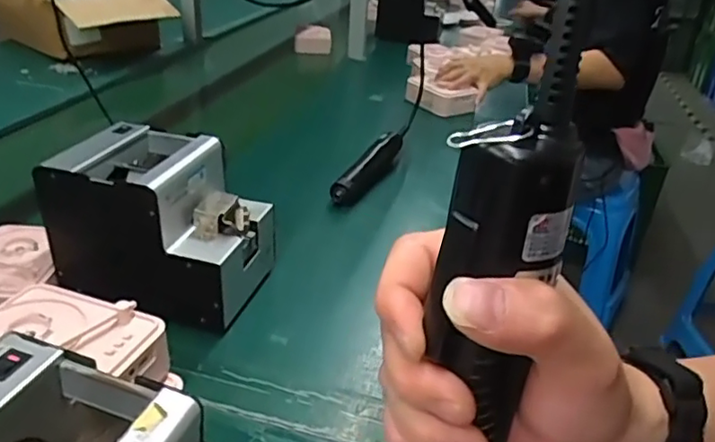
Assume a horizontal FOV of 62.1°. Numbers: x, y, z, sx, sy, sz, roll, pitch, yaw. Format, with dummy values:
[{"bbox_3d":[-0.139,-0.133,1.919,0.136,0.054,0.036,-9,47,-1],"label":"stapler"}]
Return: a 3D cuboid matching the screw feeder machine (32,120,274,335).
[{"bbox_3d":[-0.191,0.004,0.595,0.186,0.149,0.128,10,29,10],"label":"screw feeder machine"}]

